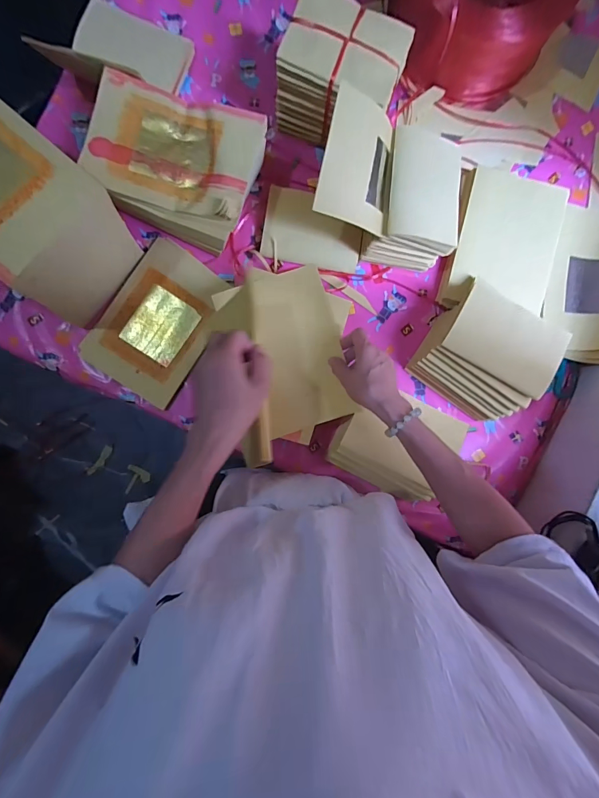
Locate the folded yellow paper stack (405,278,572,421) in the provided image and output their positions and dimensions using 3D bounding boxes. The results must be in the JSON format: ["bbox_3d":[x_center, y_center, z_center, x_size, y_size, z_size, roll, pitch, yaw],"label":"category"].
[{"bbox_3d":[0.287,-0.072,0.593,0.165,0.117,0.154,33,88,-4],"label":"folded yellow paper stack"}]

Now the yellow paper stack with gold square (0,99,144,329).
[{"bbox_3d":[-0.364,-0.251,0.502,0.227,0.172,0.159,40,88,-4],"label":"yellow paper stack with gold square"}]

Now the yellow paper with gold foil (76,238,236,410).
[{"bbox_3d":[-0.224,-0.122,0.613,0.160,0.013,0.234,34,88,-4],"label":"yellow paper with gold foil"}]

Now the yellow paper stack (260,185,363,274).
[{"bbox_3d":[0.023,-0.279,0.622,0.159,0.019,0.116,9,90,-4],"label":"yellow paper stack"}]

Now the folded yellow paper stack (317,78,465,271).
[{"bbox_3d":[0.136,-0.314,0.559,0.217,0.132,0.176,7,90,-4],"label":"folded yellow paper stack"}]

